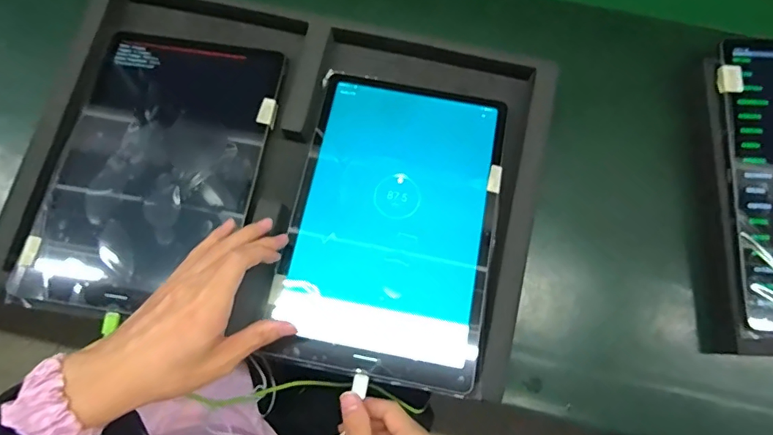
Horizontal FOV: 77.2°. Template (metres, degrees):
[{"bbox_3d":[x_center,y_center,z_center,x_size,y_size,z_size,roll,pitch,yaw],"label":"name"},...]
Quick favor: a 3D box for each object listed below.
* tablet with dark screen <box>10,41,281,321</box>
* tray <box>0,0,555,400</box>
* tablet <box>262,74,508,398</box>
[{"bbox_3d":[-0.194,-0.044,0.416,0.165,0.010,0.250,10,71,1],"label":"tablet with dark screen"},{"bbox_3d":[-0.085,-0.036,0.422,0.413,0.042,0.293,12,78,2],"label":"tray"},{"bbox_3d":[0.006,0.001,0.407,0.161,0.011,0.250,10,73,4],"label":"tablet"}]

